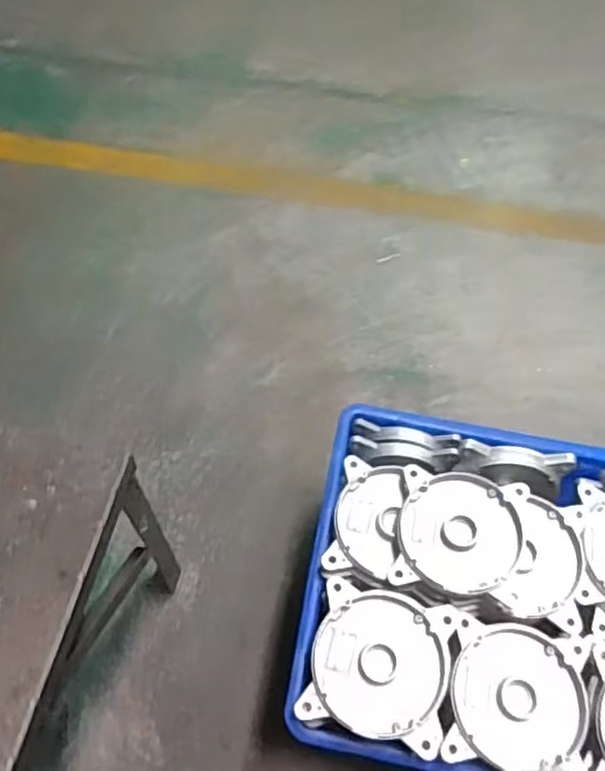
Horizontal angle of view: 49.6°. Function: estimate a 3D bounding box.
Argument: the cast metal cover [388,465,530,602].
[{"bbox_3d":[0.185,0.175,0.771,0.141,0.032,0.139,11,63,6],"label":"cast metal cover"}]

